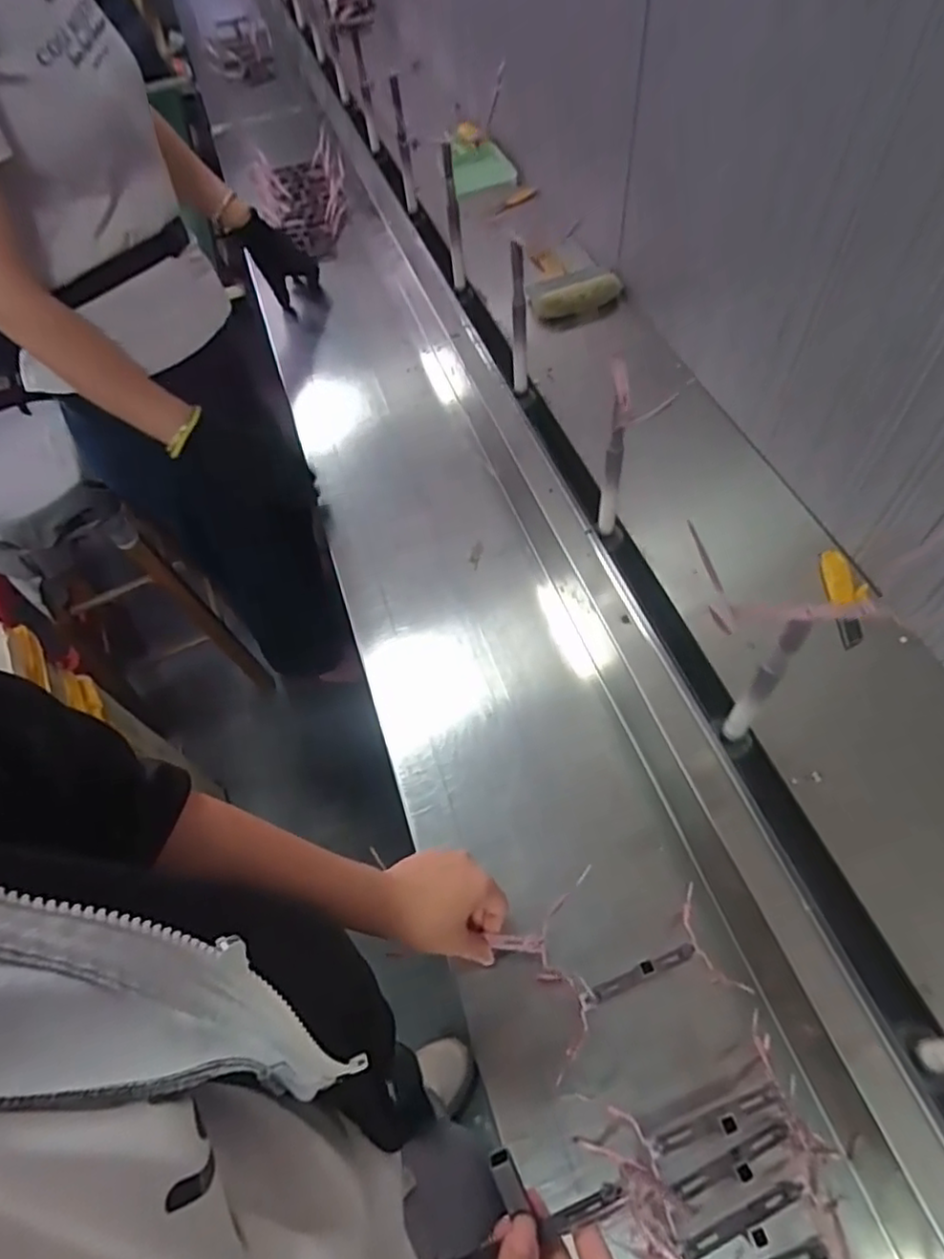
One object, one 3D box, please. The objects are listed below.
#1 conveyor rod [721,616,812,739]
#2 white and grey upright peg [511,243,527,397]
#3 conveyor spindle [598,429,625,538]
[{"bbox_3d":[0.221,0.041,0.498,0.017,0.182,0.018,32,64,22],"label":"conveyor rod"},{"bbox_3d":[0.056,-0.354,0.774,0.018,0.195,0.019,-1,57,3],"label":"white and grey upright peg"},{"bbox_3d":[0.140,-0.146,0.656,0.019,0.137,0.014,14,59,12],"label":"conveyor spindle"}]

